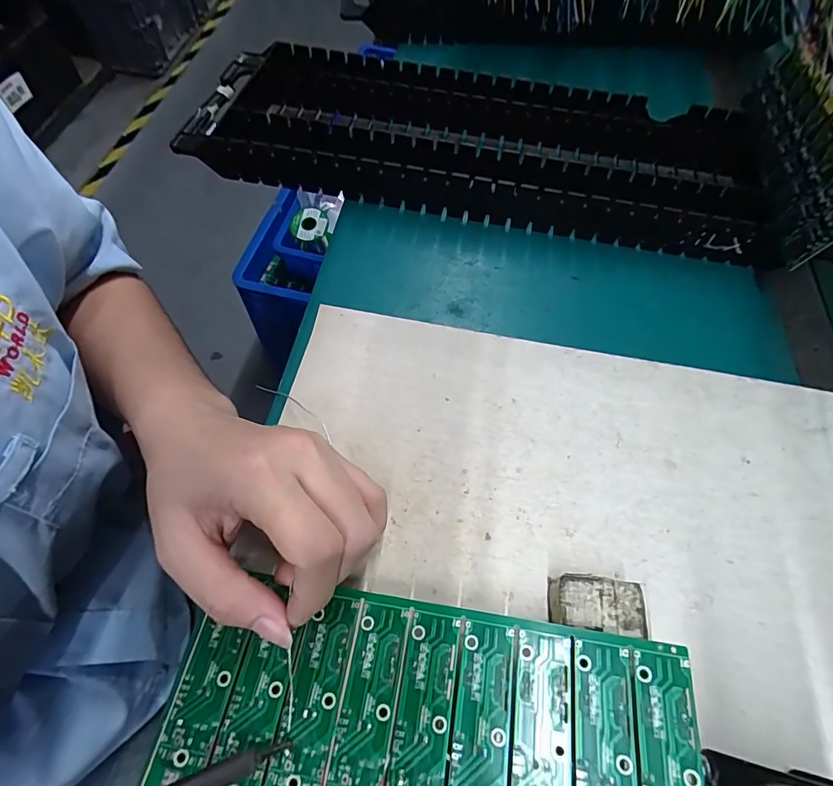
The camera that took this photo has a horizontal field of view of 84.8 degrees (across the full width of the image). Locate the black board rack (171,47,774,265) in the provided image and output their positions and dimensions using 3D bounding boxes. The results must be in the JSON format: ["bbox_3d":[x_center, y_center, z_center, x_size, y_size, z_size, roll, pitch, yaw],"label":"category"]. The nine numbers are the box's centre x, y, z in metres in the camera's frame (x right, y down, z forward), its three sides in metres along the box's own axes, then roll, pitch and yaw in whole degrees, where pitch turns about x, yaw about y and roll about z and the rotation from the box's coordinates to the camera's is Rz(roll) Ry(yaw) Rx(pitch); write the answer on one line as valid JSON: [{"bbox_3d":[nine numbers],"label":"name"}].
[{"bbox_3d":[0.039,-0.188,0.345,0.418,0.035,0.140,11,61,3],"label":"black board rack"}]

